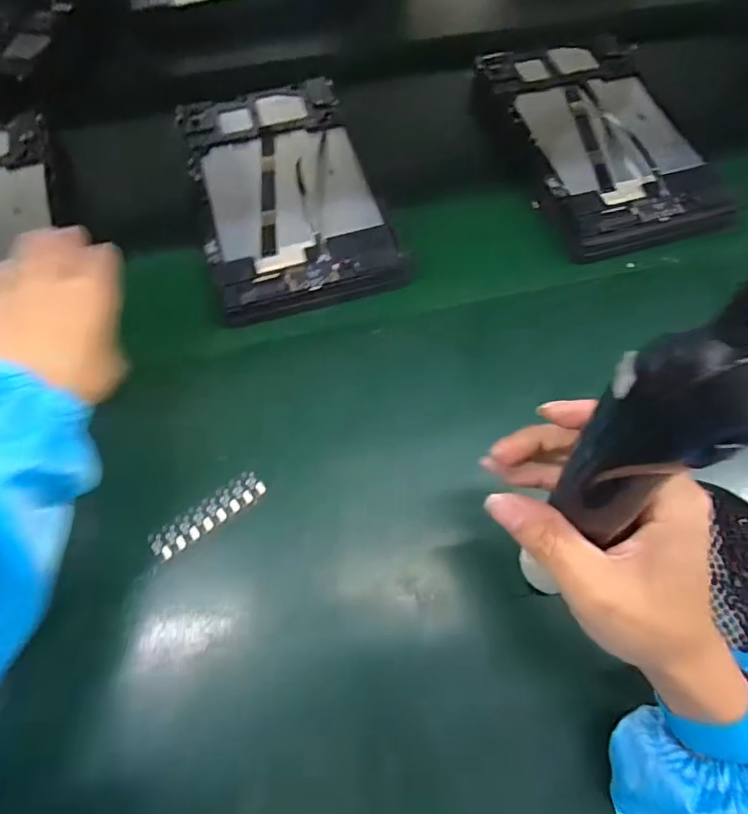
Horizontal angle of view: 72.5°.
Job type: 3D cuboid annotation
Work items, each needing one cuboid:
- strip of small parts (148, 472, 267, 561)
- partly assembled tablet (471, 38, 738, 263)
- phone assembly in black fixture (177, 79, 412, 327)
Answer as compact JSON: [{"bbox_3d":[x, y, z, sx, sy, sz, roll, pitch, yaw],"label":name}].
[{"bbox_3d":[-0.110,0.071,0.339,0.078,0.004,0.021,-35,70,-14],"label":"strip of small parts"},{"bbox_3d":[0.214,-0.243,0.462,0.165,0.024,0.254,-13,66,-5],"label":"partly assembled tablet"},{"bbox_3d":[-0.078,-0.193,0.436,0.144,0.030,0.249,-17,67,-6],"label":"phone assembly in black fixture"}]

